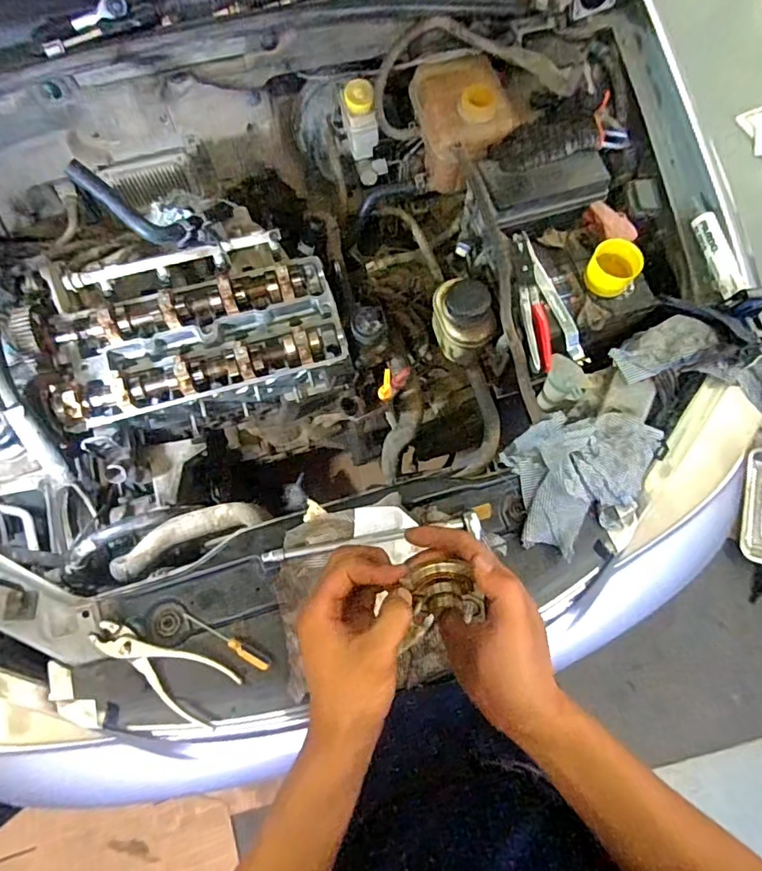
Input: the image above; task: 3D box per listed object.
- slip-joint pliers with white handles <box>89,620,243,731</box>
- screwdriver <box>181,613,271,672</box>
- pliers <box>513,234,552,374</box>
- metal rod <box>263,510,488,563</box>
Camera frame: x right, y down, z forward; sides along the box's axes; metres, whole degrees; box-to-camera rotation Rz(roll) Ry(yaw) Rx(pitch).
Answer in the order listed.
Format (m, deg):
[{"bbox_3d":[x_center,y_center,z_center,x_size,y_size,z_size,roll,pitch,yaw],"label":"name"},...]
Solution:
[{"bbox_3d":[-0.280,0.297,0.661,0.189,0.021,0.078,35,74,-4],"label":"slip-joint pliers with white handles"},{"bbox_3d":[-0.202,0.269,0.676,0.129,0.017,0.019,28,73,9],"label":"screwdriver"},{"bbox_3d":[0.227,-0.206,0.779,0.044,0.034,0.224,-5,71,-2],"label":"pliers"},{"bbox_3d":[-0.007,0.141,0.677,0.288,0.021,0.035,-9,71,-3],"label":"metal rod"}]

